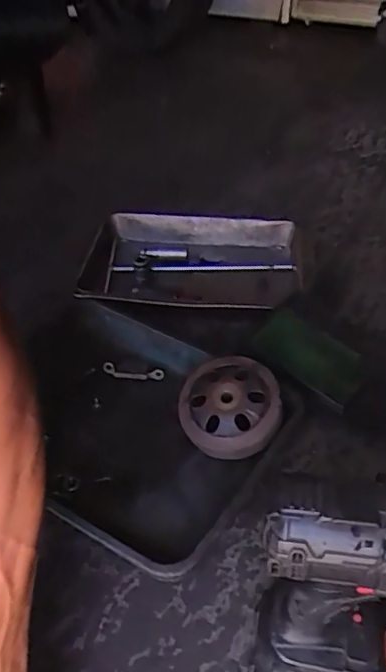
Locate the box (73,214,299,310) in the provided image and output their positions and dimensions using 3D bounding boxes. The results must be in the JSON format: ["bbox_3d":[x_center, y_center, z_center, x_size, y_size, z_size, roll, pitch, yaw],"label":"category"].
[{"bbox_3d":[-0.003,-0.108,0.901,0.332,0.053,0.249,4,41,5],"label":"box"}]

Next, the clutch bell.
[{"bbox_3d":[0.041,0.078,0.642,0.114,0.023,0.114,-5,66,10],"label":"clutch bell"}]

